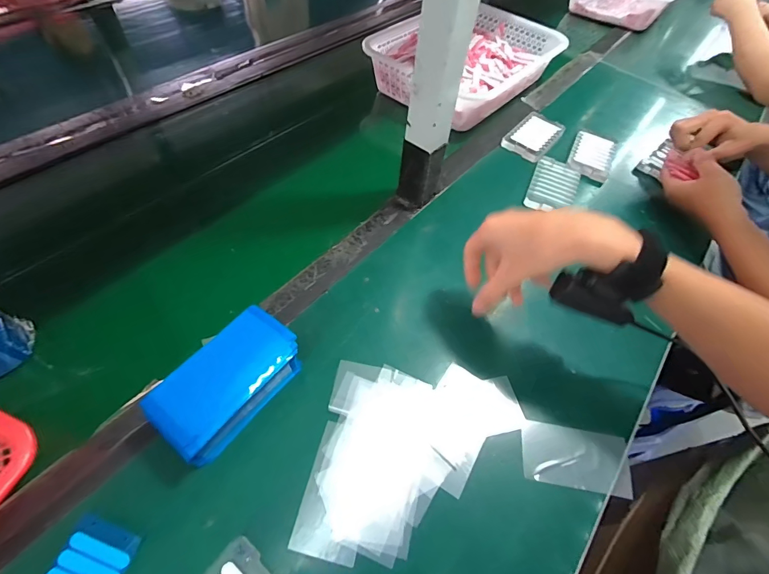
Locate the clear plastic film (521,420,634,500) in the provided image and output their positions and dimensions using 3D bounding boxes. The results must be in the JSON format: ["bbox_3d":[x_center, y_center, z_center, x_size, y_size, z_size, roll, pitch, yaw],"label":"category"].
[{"bbox_3d":[0.185,0.166,0.366,0.101,0.009,0.054,9,60,3],"label":"clear plastic film"}]

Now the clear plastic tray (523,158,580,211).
[{"bbox_3d":[0.261,-0.156,0.579,0.065,0.012,0.112,24,56,11],"label":"clear plastic tray"}]

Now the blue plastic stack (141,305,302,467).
[{"bbox_3d":[-0.138,0.089,0.338,0.069,0.063,0.131,31,58,16],"label":"blue plastic stack"}]

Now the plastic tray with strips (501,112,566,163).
[{"bbox_3d":[0.260,-0.263,0.652,0.070,0.015,0.126,35,59,18],"label":"plastic tray with strips"}]

